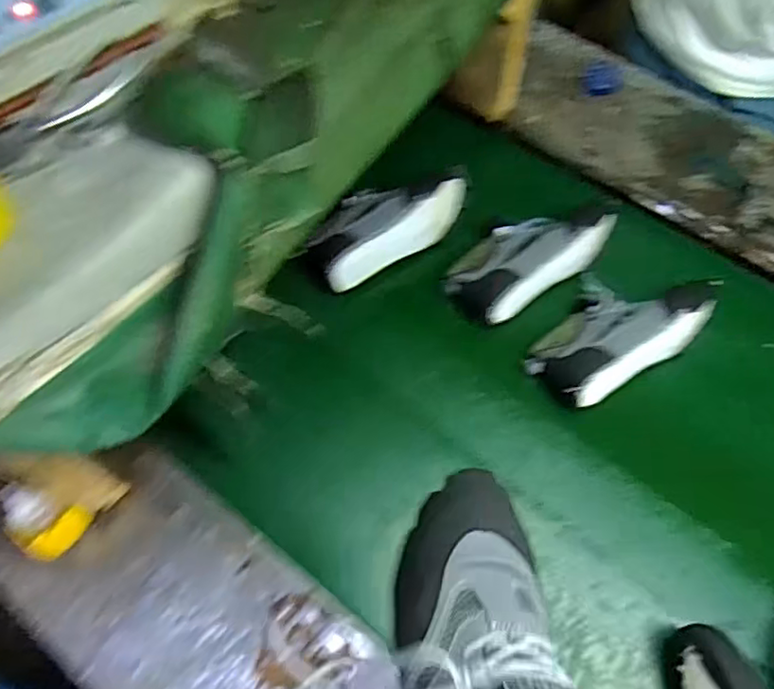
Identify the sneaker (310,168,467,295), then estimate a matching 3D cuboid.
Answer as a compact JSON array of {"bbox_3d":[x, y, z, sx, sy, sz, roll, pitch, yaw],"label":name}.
[{"bbox_3d":[0.005,-0.198,0.963,0.297,0.077,0.112,-33,66,-16],"label":"sneaker"}]

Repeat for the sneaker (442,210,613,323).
[{"bbox_3d":[0.219,-0.140,0.942,0.273,0.083,0.132,-32,65,-15],"label":"sneaker"}]

